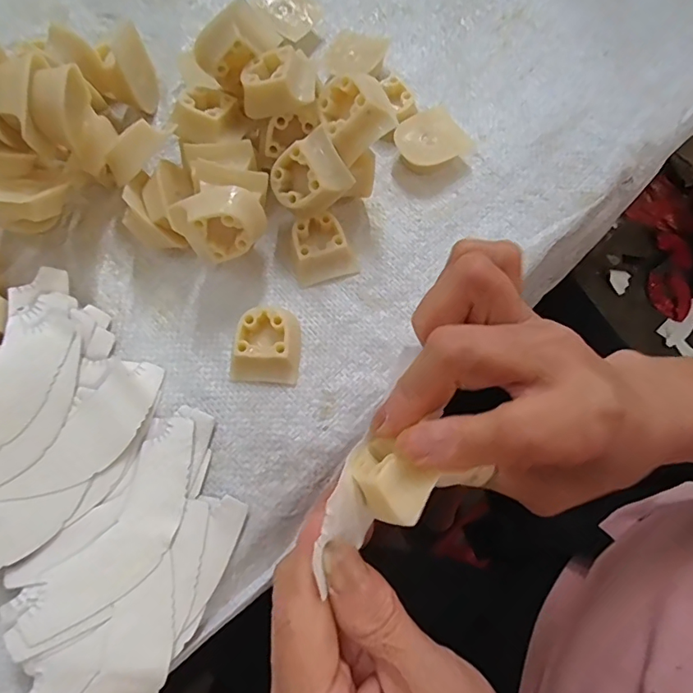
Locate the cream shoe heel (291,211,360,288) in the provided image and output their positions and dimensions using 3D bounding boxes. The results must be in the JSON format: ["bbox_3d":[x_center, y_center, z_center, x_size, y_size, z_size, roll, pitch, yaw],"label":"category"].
[{"bbox_3d":[-0.015,-0.060,0.300,0.035,0.017,0.036,-15,73,-5],"label":"cream shoe heel"}]

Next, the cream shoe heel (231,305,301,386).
[{"bbox_3d":[-0.046,-0.002,0.280,0.036,0.019,0.043,4,72,1],"label":"cream shoe heel"}]

